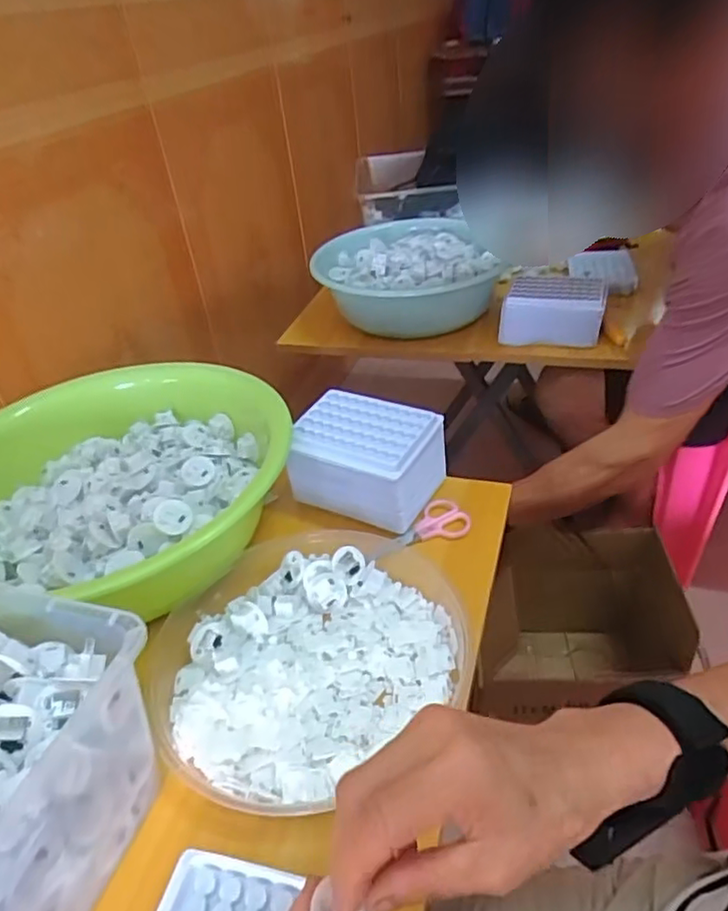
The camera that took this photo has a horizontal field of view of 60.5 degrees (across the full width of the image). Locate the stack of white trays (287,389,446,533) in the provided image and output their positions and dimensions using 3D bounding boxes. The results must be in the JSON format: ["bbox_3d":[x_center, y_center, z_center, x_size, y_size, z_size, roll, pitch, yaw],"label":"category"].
[{"bbox_3d":[0.003,0.005,0.607,0.129,0.084,0.095,13,41,24],"label":"stack of white trays"}]

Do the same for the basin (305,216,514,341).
[{"bbox_3d":[0.057,-0.267,0.944,0.254,0.097,0.283,-5,36,2],"label":"basin"}]

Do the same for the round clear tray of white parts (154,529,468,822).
[{"bbox_3d":[-0.043,0.146,0.474,0.228,0.032,0.209,-4,37,3],"label":"round clear tray of white parts"}]

